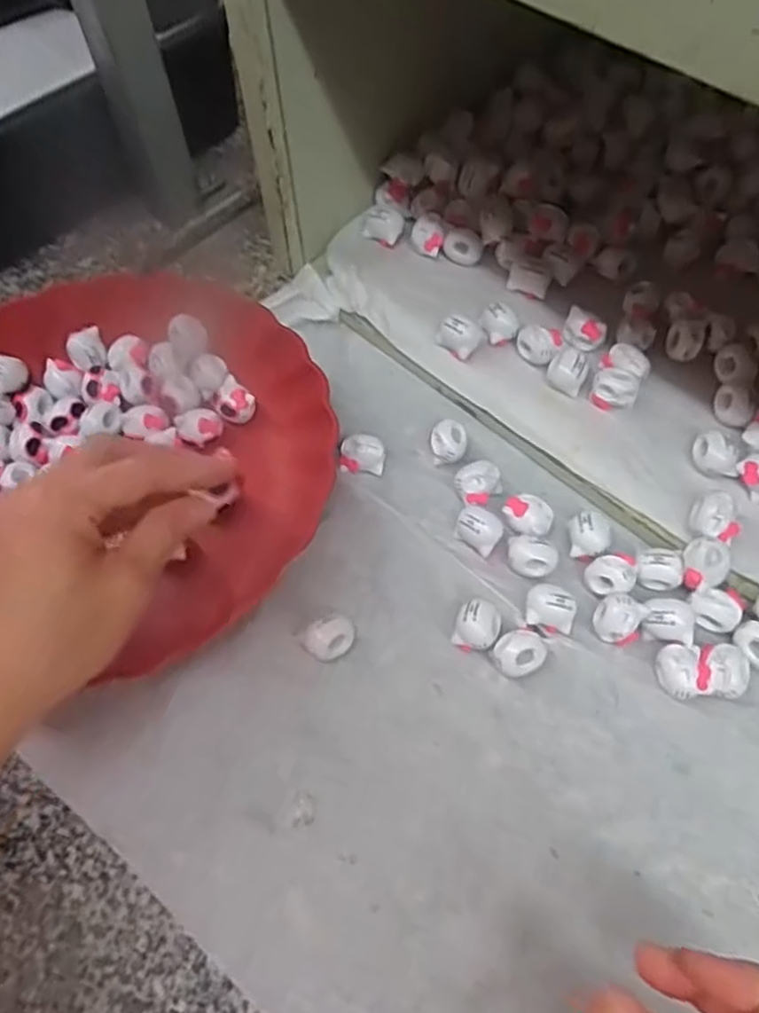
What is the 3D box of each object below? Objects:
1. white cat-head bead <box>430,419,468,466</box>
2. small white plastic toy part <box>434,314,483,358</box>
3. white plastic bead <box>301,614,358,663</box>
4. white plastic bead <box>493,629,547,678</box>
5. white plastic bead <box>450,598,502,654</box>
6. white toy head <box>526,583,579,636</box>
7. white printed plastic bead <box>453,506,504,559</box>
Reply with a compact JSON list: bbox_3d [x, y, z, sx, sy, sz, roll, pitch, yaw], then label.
[{"bbox_3d":[0.040,-0.036,0.408,0.020,0.018,0.024,14,63,8],"label":"white cat-head bead"},{"bbox_3d":[0.049,-0.102,0.420,0.022,0.024,0.023,41,70,20],"label":"small white plastic toy part"},{"bbox_3d":[-0.024,0.066,0.352,0.025,0.014,0.019,-33,67,-15],"label":"white plastic bead"},{"bbox_3d":[0.070,0.073,0.347,0.025,0.016,0.021,-28,65,-13],"label":"white plastic bead"},{"bbox_3d":[0.050,0.061,0.355,0.021,0.017,0.025,19,64,11],"label":"white plastic bead"},{"bbox_3d":[0.087,0.052,0.357,0.024,0.018,0.020,11,63,7],"label":"white toy head"},{"bbox_3d":[0.054,0.012,0.380,0.025,0.015,0.021,32,67,16],"label":"white printed plastic bead"}]

